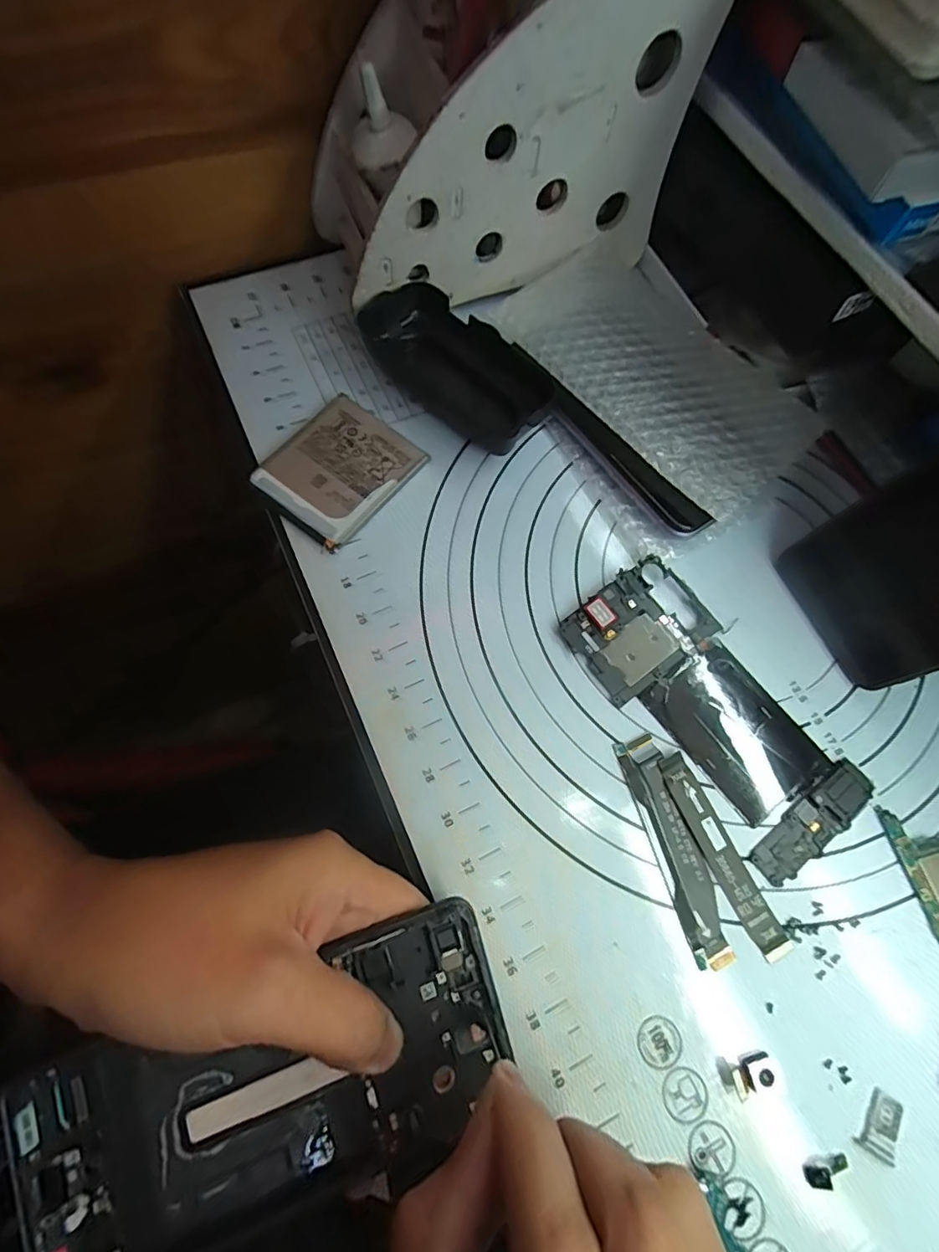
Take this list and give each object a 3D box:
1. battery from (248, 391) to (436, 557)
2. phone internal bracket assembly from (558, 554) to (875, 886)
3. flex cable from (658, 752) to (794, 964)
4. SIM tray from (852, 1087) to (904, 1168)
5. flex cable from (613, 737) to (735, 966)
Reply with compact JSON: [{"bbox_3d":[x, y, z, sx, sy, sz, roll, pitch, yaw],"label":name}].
[{"bbox_3d":[-0.067,-0.081,0.275,0.061,0.008,0.072,39,73,10],"label":"battery"},{"bbox_3d":[0.111,0.037,0.244,0.063,0.005,0.144,-35,76,-14],"label":"phone internal bracket assembly"},{"bbox_3d":[0.106,0.095,0.223,0.014,0.004,0.084,-23,73,-10],"label":"flex cable"},{"bbox_3d":[0.152,0.183,0.194,0.013,0.004,0.021,35,73,9],"label":"SIM tray"},{"bbox_3d":[0.087,0.093,0.224,0.018,0.004,0.091,-15,72,-8],"label":"flex cable"}]

